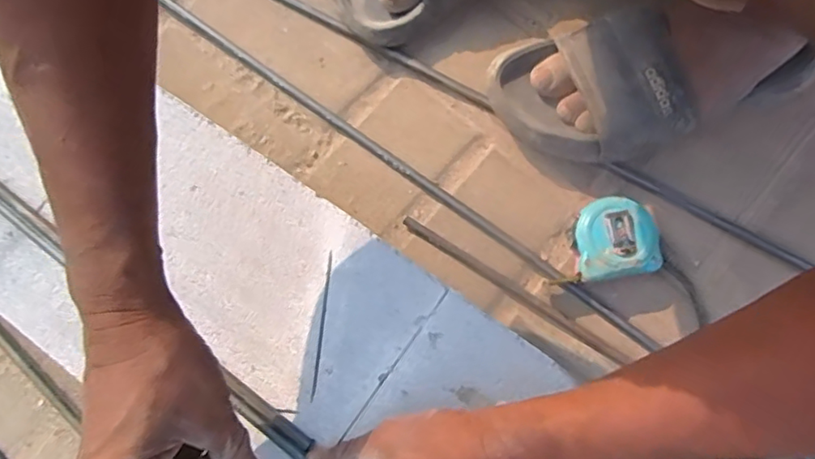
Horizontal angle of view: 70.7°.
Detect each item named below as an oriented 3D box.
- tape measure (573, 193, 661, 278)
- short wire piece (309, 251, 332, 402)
[{"bbox_3d":[0.168,0.008,0.471,0.064,0.032,0.065,-2,75,2],"label":"tape measure"},{"bbox_3d":[-0.061,0.067,0.408,0.004,0.004,0.104,4,75,3],"label":"short wire piece"}]

